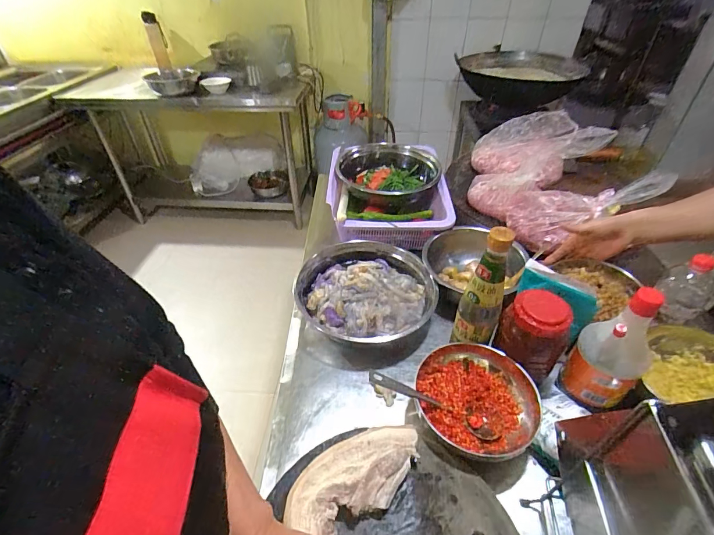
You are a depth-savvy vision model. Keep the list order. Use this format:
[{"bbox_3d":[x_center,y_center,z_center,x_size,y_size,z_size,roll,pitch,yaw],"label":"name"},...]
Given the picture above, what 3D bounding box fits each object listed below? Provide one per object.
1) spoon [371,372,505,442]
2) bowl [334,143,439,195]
[{"bbox_3d":[0.112,0.195,0.517,0.205,0.021,0.052,22,40,-12],"label":"spoon"},{"bbox_3d":[0.082,-0.245,0.972,0.268,0.070,0.252,22,46,24],"label":"bowl"}]

